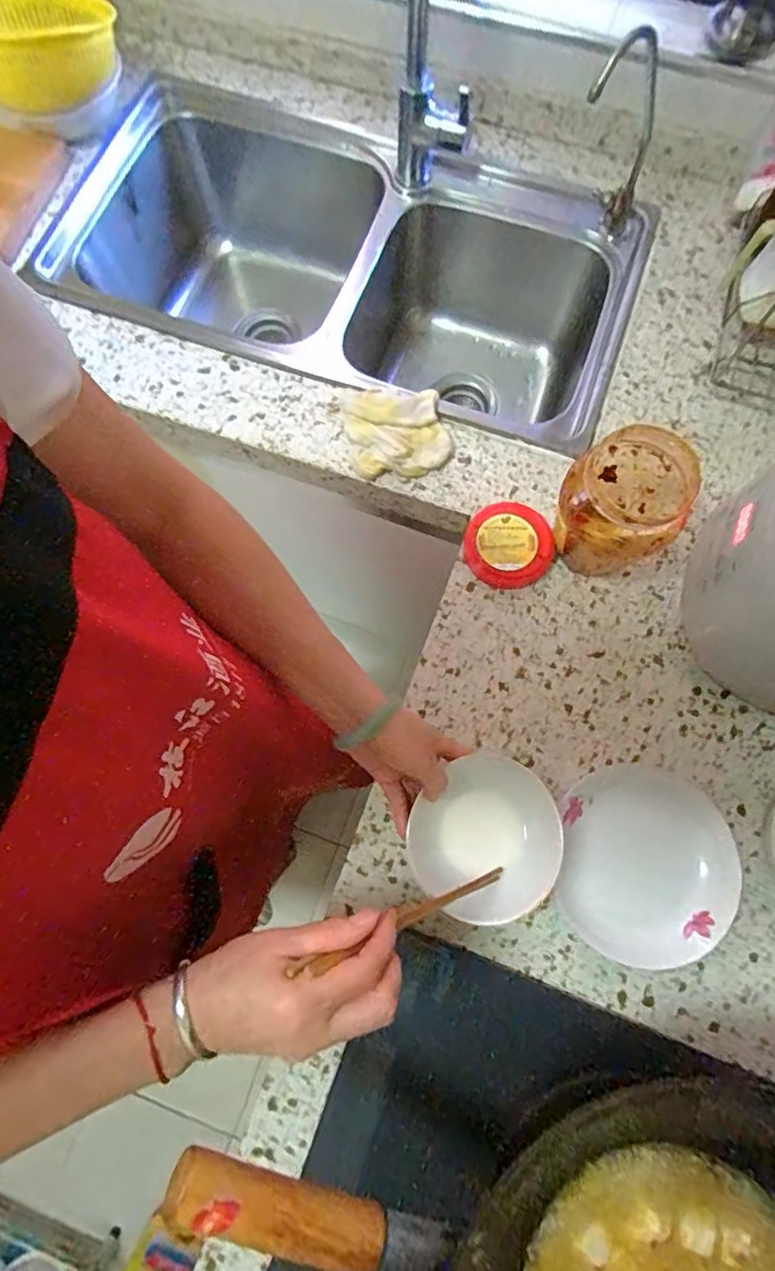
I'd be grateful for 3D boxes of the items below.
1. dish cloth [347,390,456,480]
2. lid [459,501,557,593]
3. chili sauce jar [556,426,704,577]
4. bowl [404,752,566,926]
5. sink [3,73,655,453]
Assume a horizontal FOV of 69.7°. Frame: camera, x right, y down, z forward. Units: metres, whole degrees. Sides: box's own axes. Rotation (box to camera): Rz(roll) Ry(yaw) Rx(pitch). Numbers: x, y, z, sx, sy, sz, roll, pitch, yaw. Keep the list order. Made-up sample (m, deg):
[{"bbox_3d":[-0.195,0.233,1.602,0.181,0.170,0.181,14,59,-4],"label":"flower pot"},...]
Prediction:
[{"bbox_3d":[0.013,-0.234,0.639,0.114,0.032,0.102,-6,75,-2],"label":"dish cloth"},{"bbox_3d":[0.131,-0.098,0.604,0.094,0.026,0.090,0,75,0],"label":"lid"},{"bbox_3d":[0.226,-0.123,0.552,0.112,0.140,0.103,-37,78,-9],"label":"chili sauce jar"},{"bbox_3d":[0.087,0.185,0.508,0.117,0.062,0.135,41,79,10],"label":"bowl"},{"bbox_3d":[-0.066,-0.513,0.843,0.783,0.250,0.462,20,76,6],"label":"sink"}]

